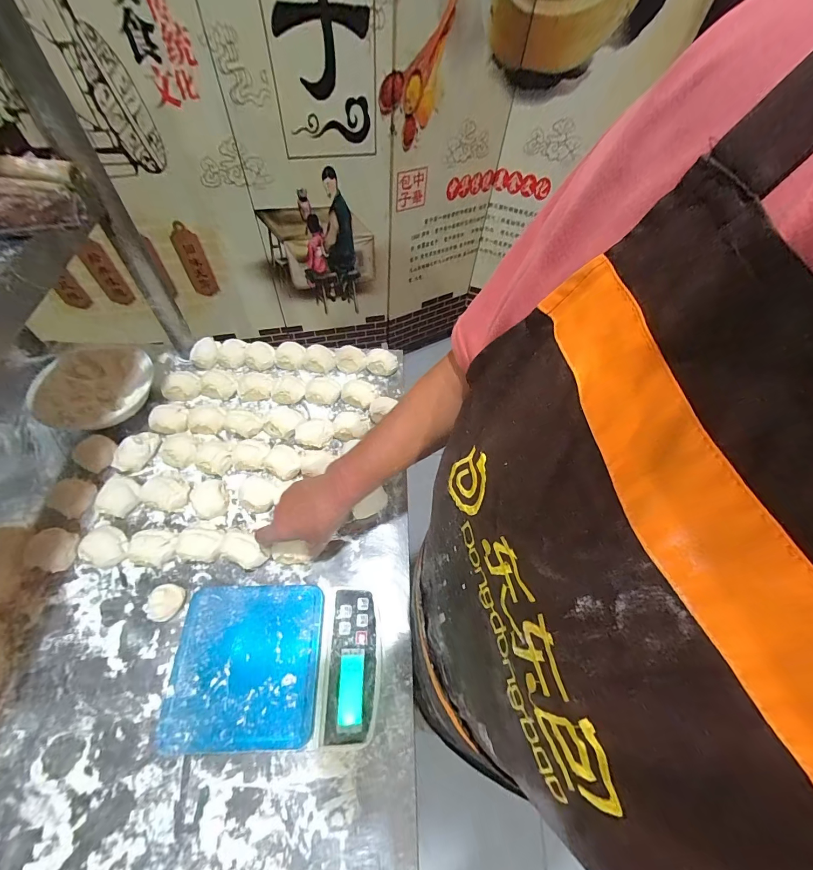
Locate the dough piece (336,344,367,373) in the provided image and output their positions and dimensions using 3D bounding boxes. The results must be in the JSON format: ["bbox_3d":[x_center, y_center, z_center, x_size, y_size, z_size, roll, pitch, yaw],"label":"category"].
[{"bbox_3d":[-0.104,-0.140,0.688,0.051,0.031,0.045,-8,59,-9],"label":"dough piece"}]

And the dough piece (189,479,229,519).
[{"bbox_3d":[-0.274,0.088,0.523,0.043,0.027,0.046,2,58,-3],"label":"dough piece"}]

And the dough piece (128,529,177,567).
[{"bbox_3d":[-0.323,0.144,0.480,0.047,0.029,0.037,4,58,-2],"label":"dough piece"}]

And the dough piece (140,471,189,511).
[{"bbox_3d":[-0.333,0.077,0.523,0.056,0.037,0.053,2,58,-3],"label":"dough piece"}]

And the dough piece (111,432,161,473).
[{"bbox_3d":[-0.399,0.023,0.556,0.040,0.032,0.067,40,63,19],"label":"dough piece"}]

